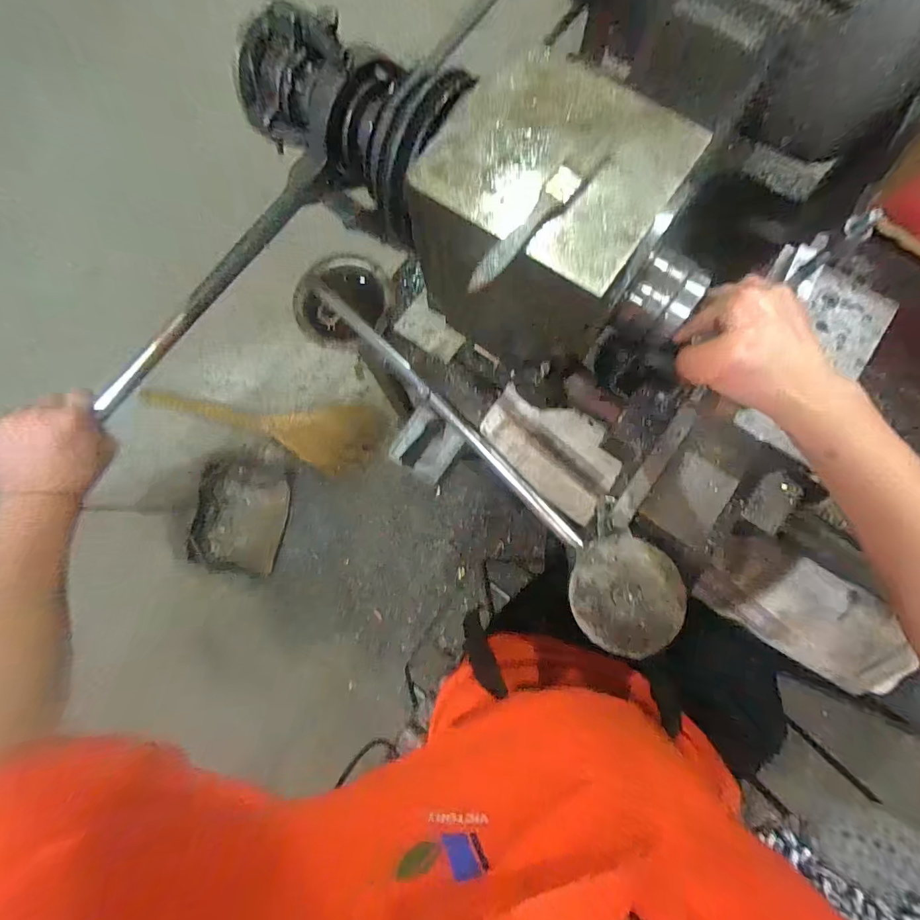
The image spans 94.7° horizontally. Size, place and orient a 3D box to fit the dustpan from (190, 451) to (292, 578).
[{"bbox_3d":[-0.651,0.144,1.278,0.248,0.099,0.384,11,81,4],"label":"dustpan"}]

